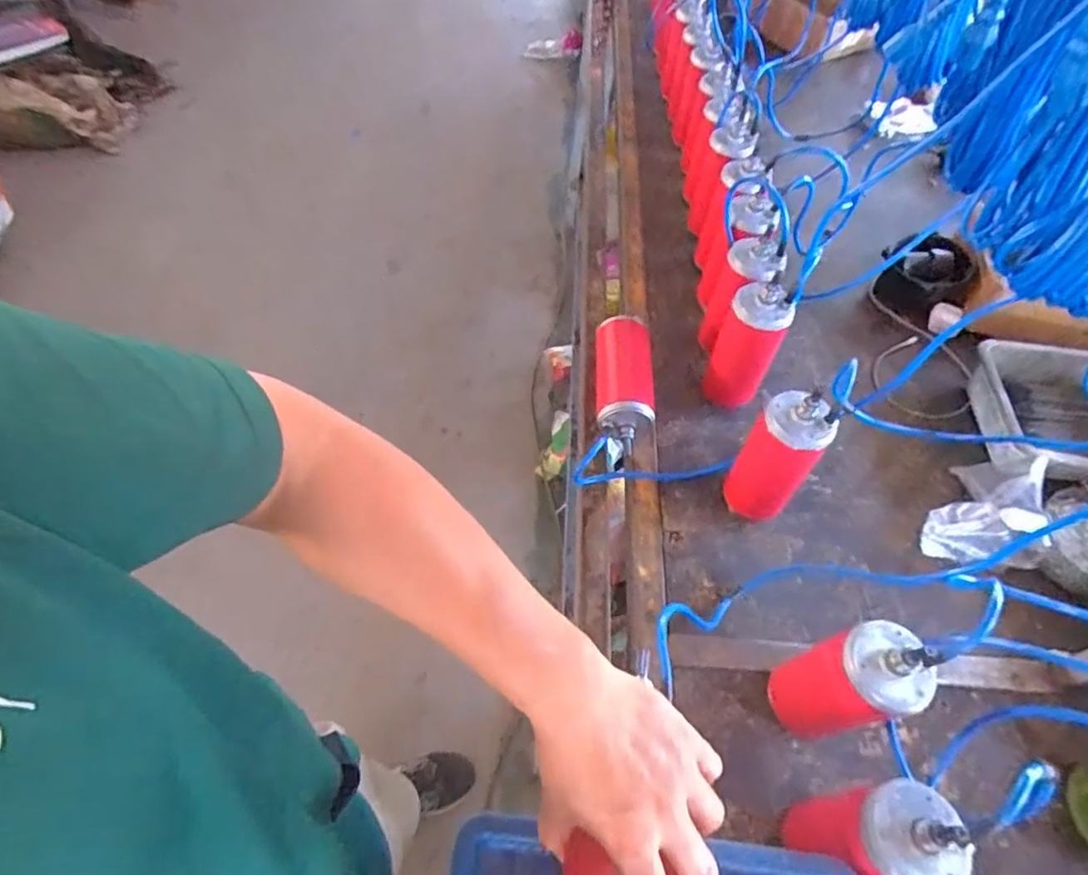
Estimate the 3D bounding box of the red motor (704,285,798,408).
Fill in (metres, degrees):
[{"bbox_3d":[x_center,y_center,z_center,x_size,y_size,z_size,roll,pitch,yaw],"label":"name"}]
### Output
[{"bbox_3d":[0.268,-0.120,0.821,0.078,0.168,0.073,23,56,11],"label":"red motor"}]

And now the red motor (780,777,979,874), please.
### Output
[{"bbox_3d":[0.258,0.330,0.514,0.092,0.194,0.089,-2,55,-6],"label":"red motor"}]

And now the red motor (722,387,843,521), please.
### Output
[{"bbox_3d":[0.273,0.026,0.724,0.075,0.195,0.070,36,60,19],"label":"red motor"}]

